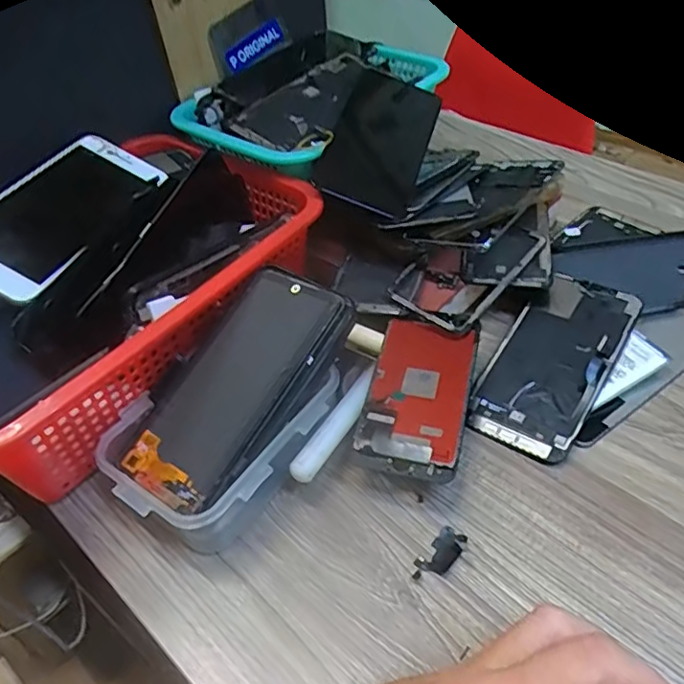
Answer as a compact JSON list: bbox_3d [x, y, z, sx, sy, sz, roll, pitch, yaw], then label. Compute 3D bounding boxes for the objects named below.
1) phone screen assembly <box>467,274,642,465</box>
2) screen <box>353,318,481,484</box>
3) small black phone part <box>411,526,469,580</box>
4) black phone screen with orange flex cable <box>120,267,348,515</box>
[{"bbox_3d":[0.149,0.010,0.419,0.073,0.009,0.154,22,59,29],"label":"phone screen assembly"},{"bbox_3d":[0.050,0.031,0.382,0.061,0.006,0.116,9,50,13],"label":"screen"},{"bbox_3d":[0.055,0.120,0.338,0.017,0.006,0.036,31,56,33],"label":"small black phone part"},{"bbox_3d":[-0.064,0.023,0.357,0.071,0.008,0.153,25,71,29],"label":"black phone screen with orange flex cable"}]

